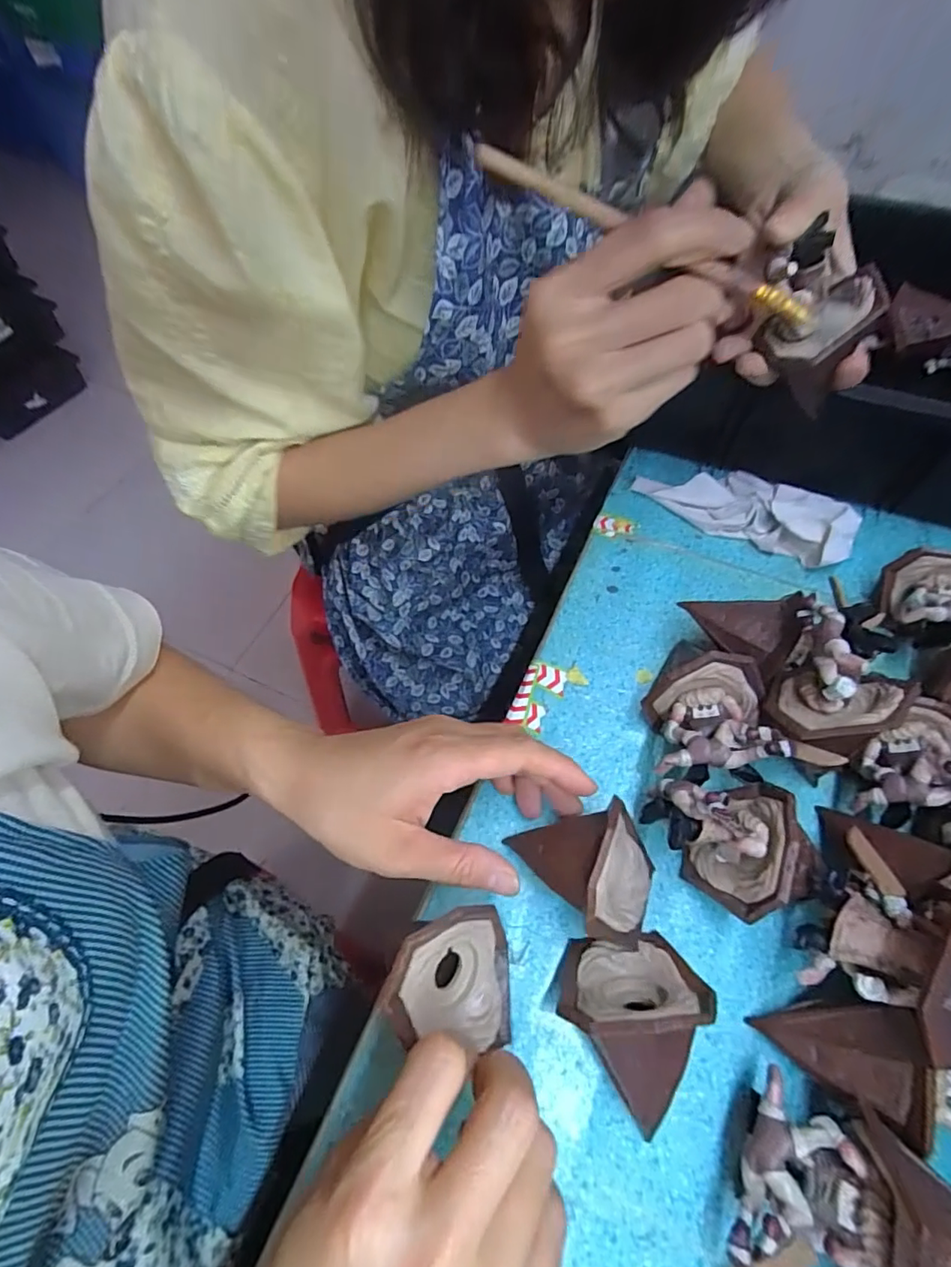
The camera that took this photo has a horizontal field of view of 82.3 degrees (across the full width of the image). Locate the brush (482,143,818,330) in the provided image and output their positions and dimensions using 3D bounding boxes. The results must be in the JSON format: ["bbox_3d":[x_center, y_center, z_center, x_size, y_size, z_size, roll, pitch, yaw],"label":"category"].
[{"bbox_3d":[0.071,-0.150,0.209,0.151,0.010,0.011,13,58,-16],"label":"brush"}]

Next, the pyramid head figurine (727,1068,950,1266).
[{"bbox_3d":[0.145,0.216,0.208,0.109,0.057,0.070,-6,60,-3],"label":"pyramid head figurine"}]

